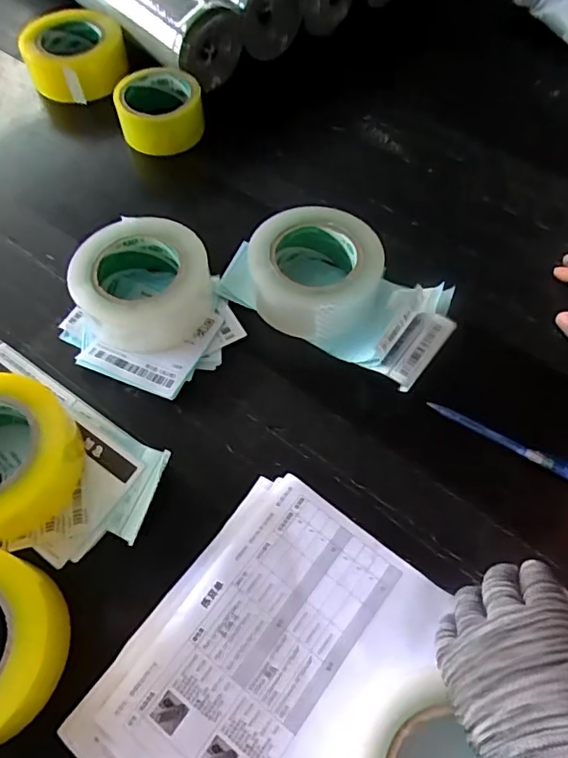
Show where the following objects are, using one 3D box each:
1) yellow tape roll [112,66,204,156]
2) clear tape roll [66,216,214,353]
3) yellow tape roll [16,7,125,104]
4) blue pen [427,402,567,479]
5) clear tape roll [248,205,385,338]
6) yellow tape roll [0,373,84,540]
[{"bbox_3d":[-0.145,-0.316,0.643,0.099,0.055,0.098,-6,59,-6],"label":"yellow tape roll"},{"bbox_3d":[-0.131,-0.090,0.510,0.121,0.056,0.123,1,58,-1],"label":"clear tape roll"},{"bbox_3d":[-0.268,-0.417,0.695,0.122,0.055,0.125,1,58,-1],"label":"yellow tape roll"},{"bbox_3d":[0.185,0.053,0.457,0.132,0.016,0.013,27,61,14],"label":"blue pen"},{"bbox_3d":[0.029,-0.100,0.513,0.119,0.053,0.117,1,58,-1],"label":"clear tape roll"},{"bbox_3d":[-0.225,0.059,0.423,0.114,0.051,0.114,1,58,-1],"label":"yellow tape roll"}]

